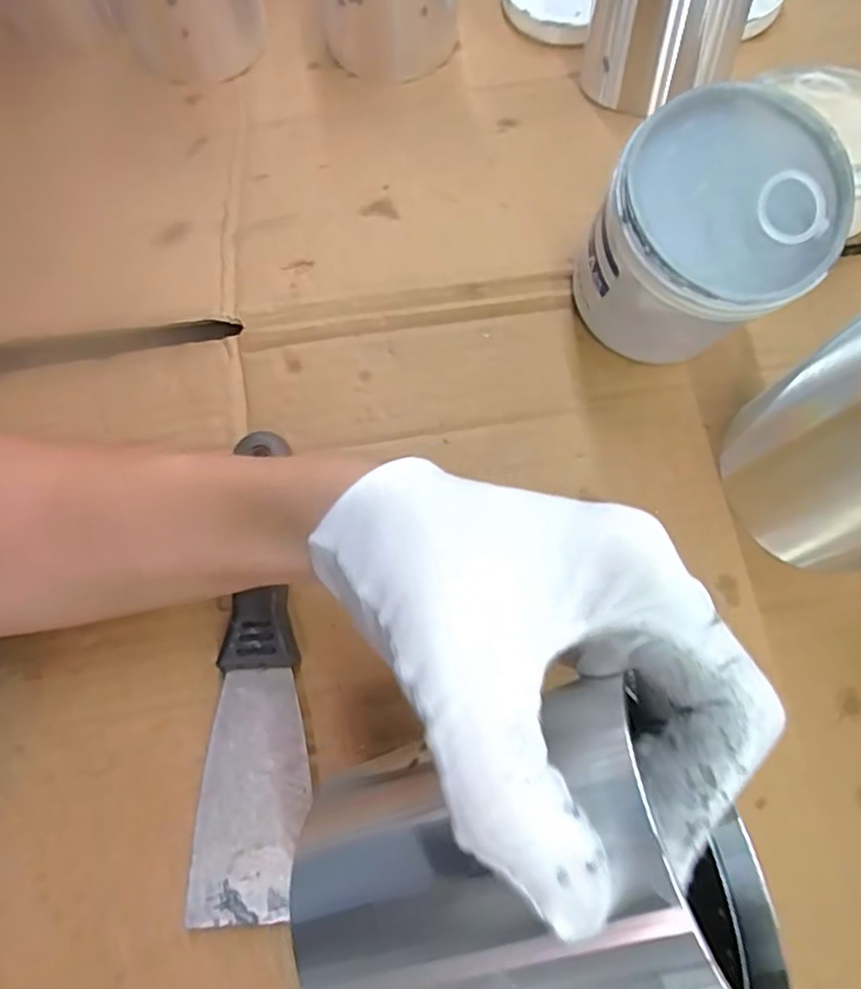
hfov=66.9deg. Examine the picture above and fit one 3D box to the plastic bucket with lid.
[{"bbox_3d":[0.109,-0.096,0.273,0.077,0.094,0.078,0,74,-1],"label":"plastic bucket with lid"}]

